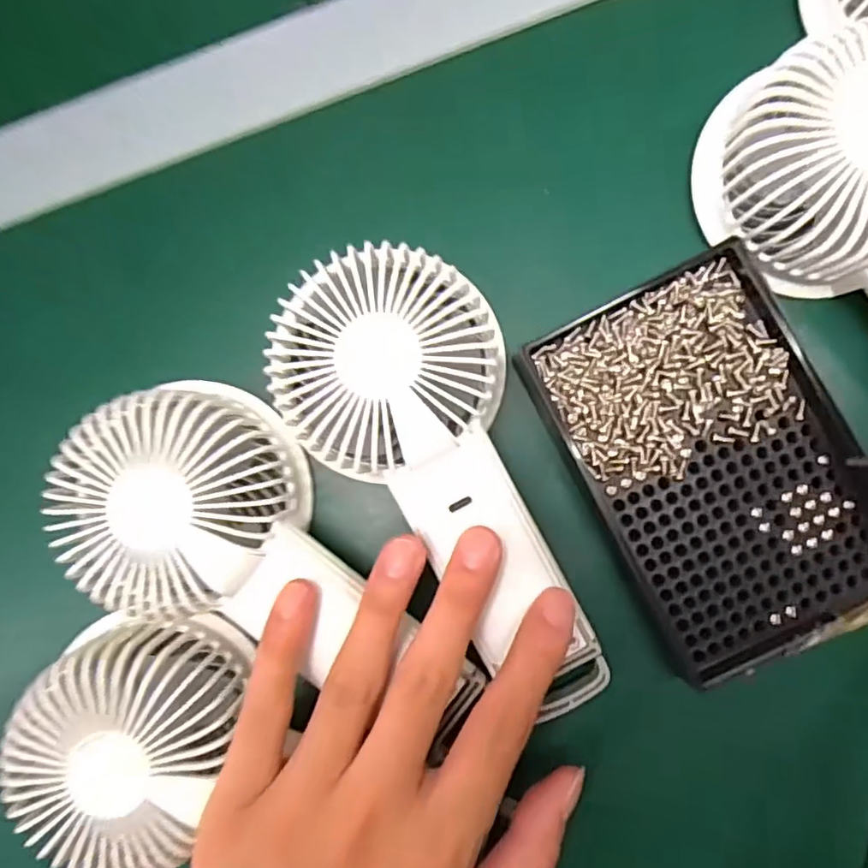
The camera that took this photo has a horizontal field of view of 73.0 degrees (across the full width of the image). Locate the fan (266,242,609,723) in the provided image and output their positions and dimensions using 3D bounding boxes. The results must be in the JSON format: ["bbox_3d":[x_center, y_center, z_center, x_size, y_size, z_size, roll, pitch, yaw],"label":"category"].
[{"bbox_3d":[0.010,0.018,0.214,0.080,0.039,0.178,-30,97,2],"label":"fan"}]

